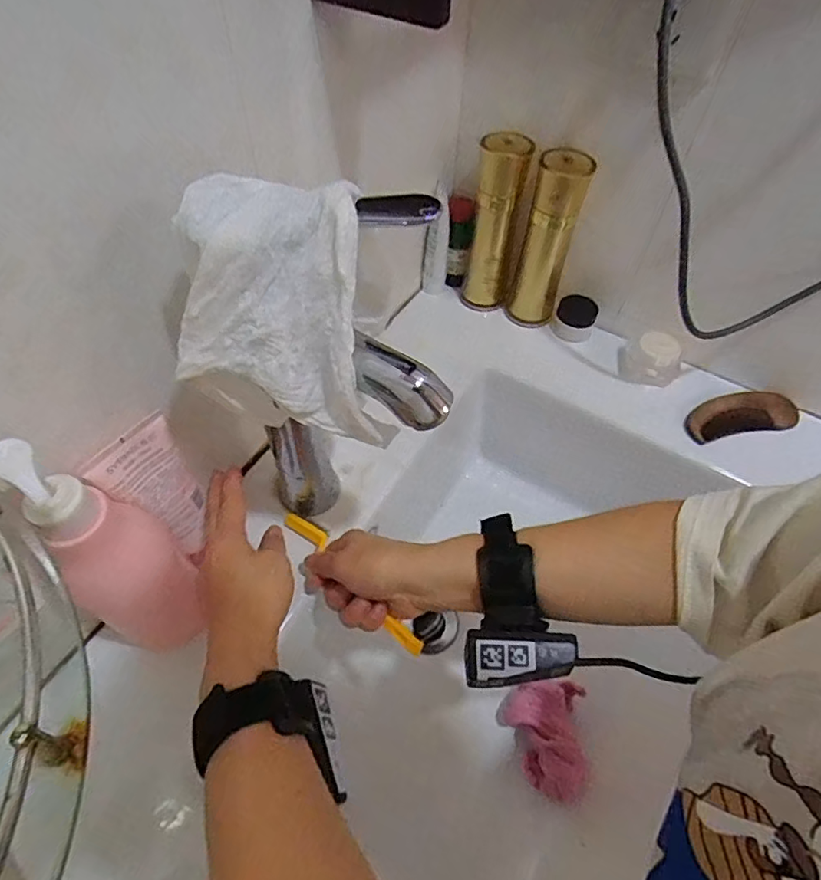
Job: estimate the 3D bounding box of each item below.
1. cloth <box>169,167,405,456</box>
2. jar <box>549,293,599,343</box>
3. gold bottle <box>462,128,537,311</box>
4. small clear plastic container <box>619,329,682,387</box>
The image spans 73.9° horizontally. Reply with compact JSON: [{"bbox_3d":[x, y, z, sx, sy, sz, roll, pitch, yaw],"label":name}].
[{"bbox_3d":[-0.067,-0.062,0.291,0.105,0.136,0.036,0,24,-6],"label":"cloth"},{"bbox_3d":[0.187,-0.139,0.623,0.044,0.031,0.048,1,54,-1],"label":"jar"},{"bbox_3d":[0.091,-0.228,0.590,0.053,0.179,0.044,10,54,5],"label":"gold bottle"},{"bbox_3d":[0.260,-0.093,0.589,0.060,0.046,0.055,15,55,9],"label":"small clear plastic container"}]

